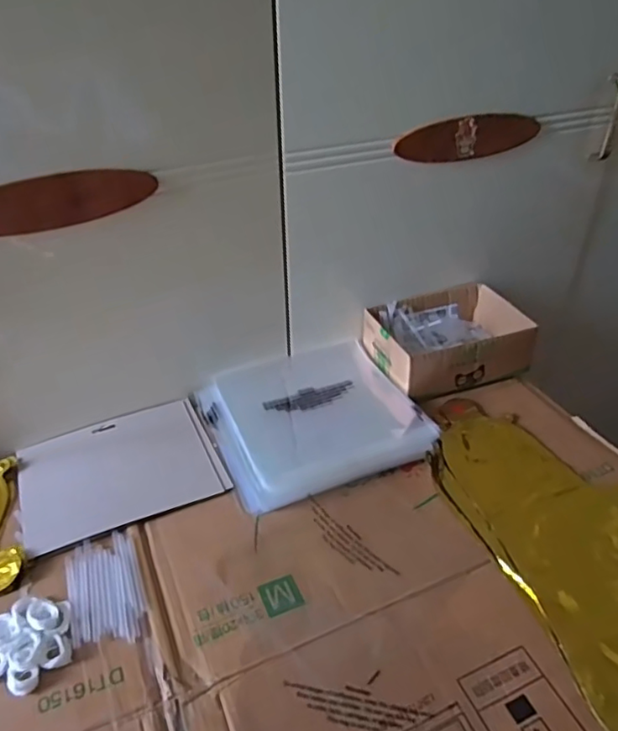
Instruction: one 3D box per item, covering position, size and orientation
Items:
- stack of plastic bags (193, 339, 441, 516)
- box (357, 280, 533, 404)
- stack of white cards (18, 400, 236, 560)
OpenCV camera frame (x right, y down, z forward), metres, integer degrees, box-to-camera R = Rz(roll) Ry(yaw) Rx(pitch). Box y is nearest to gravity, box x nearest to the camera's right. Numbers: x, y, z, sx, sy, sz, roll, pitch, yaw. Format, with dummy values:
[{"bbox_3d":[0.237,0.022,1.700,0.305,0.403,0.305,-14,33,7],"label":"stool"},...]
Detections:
[{"bbox_3d":[0.004,0.059,0.690,0.227,0.021,0.208,-16,40,-19],"label":"stack of plastic bags"},{"bbox_3d":[0.180,-0.032,0.773,0.190,0.070,0.135,-13,39,-15],"label":"box"},{"bbox_3d":[-0.206,0.113,0.644,0.200,0.009,0.158,-16,40,-19],"label":"stack of white cards"}]

